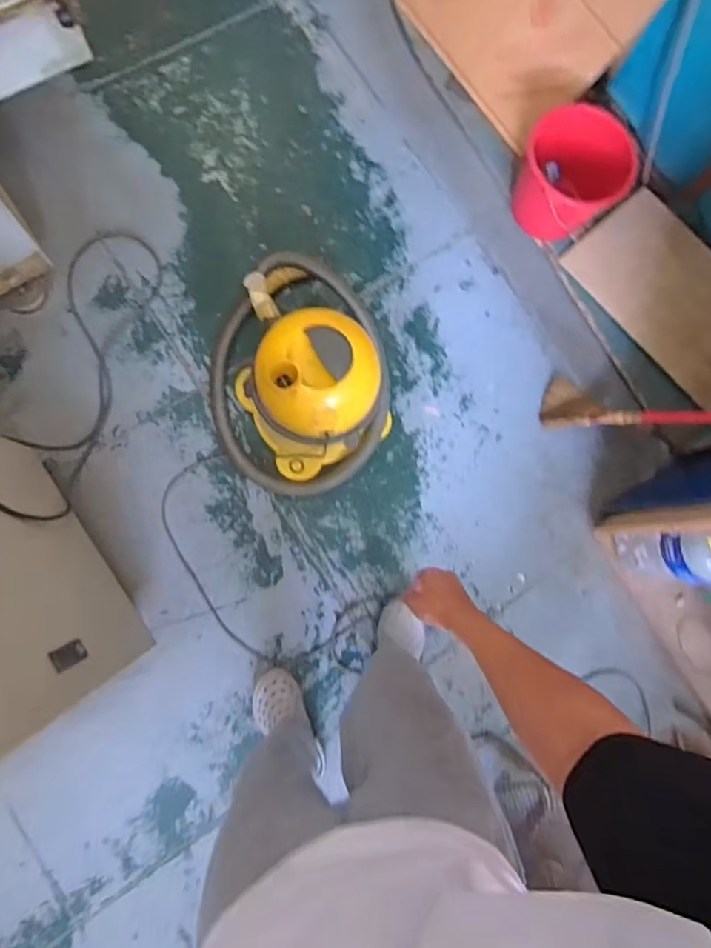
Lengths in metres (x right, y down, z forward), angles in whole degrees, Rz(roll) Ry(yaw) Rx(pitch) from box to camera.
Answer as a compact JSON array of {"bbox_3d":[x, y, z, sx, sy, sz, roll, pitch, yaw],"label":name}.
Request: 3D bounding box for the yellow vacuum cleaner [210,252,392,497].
[{"bbox_3d":[-0.131,-0.268,1.286,0.445,0.404,0.576,-2,82,-6],"label":"yellow vacuum cleaner"}]

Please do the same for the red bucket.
[{"bbox_3d":[0.551,-0.797,1.454,0.206,0.227,0.266,-37,87,-10],"label":"red bucket"}]

